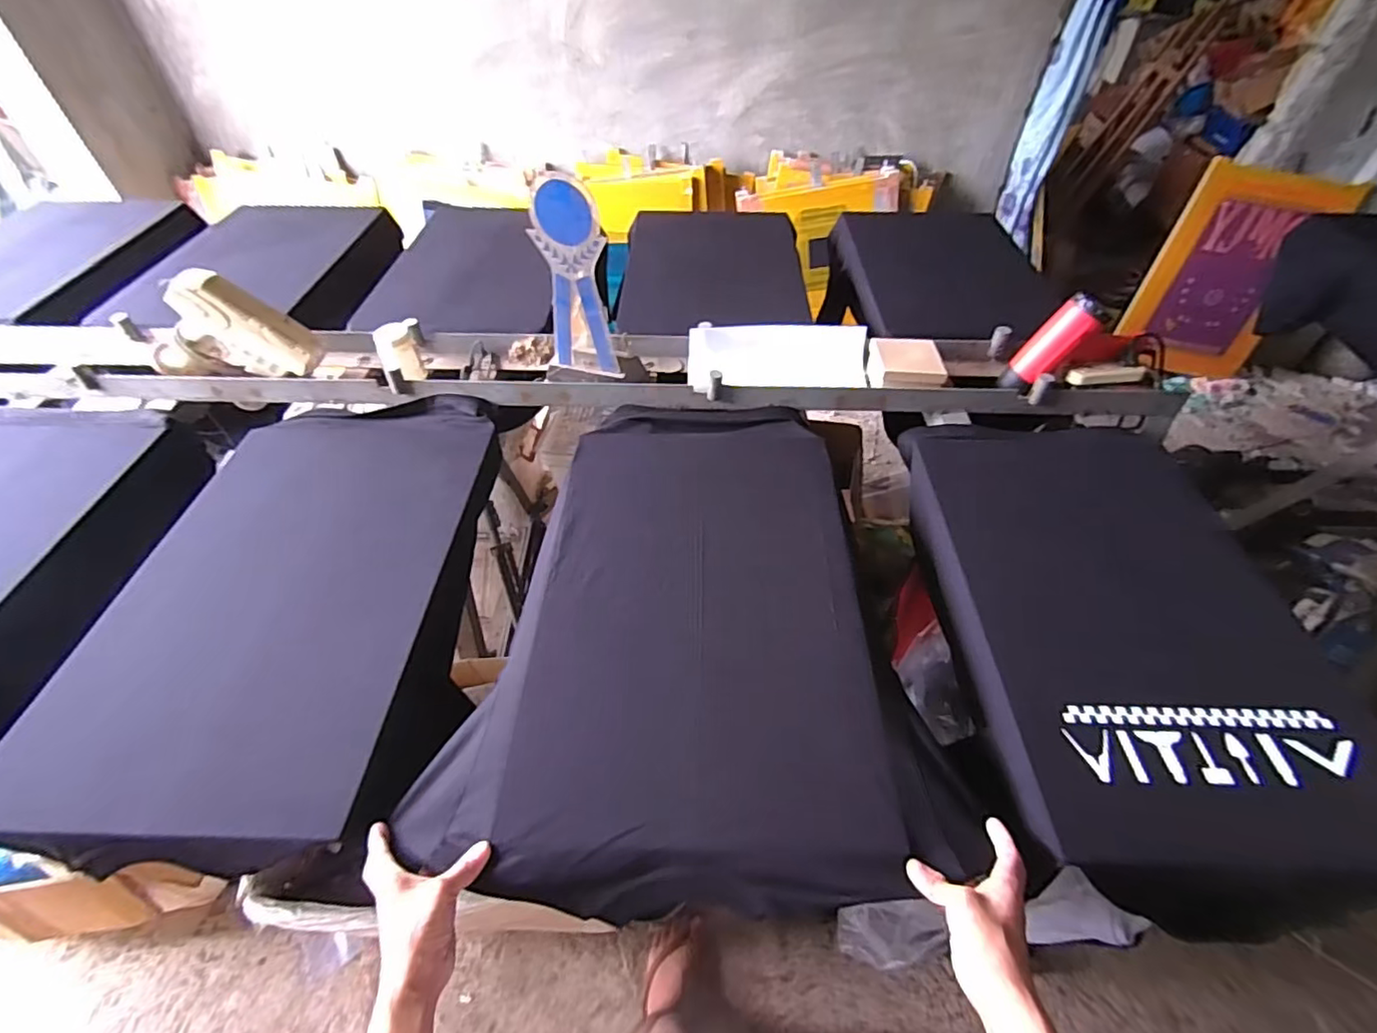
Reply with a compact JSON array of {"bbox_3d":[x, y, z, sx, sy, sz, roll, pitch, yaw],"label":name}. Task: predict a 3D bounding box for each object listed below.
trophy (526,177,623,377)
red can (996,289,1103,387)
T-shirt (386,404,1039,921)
[{"bbox_3d":[-0.177,-0.361,0.919,0.124,0.288,0.034,11,51,9],"label":"trophy"},{"bbox_3d":[0.625,-0.290,1.007,0.057,0.179,0.052,20,41,-19],"label":"red can"},{"bbox_3d":[0.001,0.083,0.787,0.548,0.110,0.723,0,43,0],"label":"T-shirt"}]

